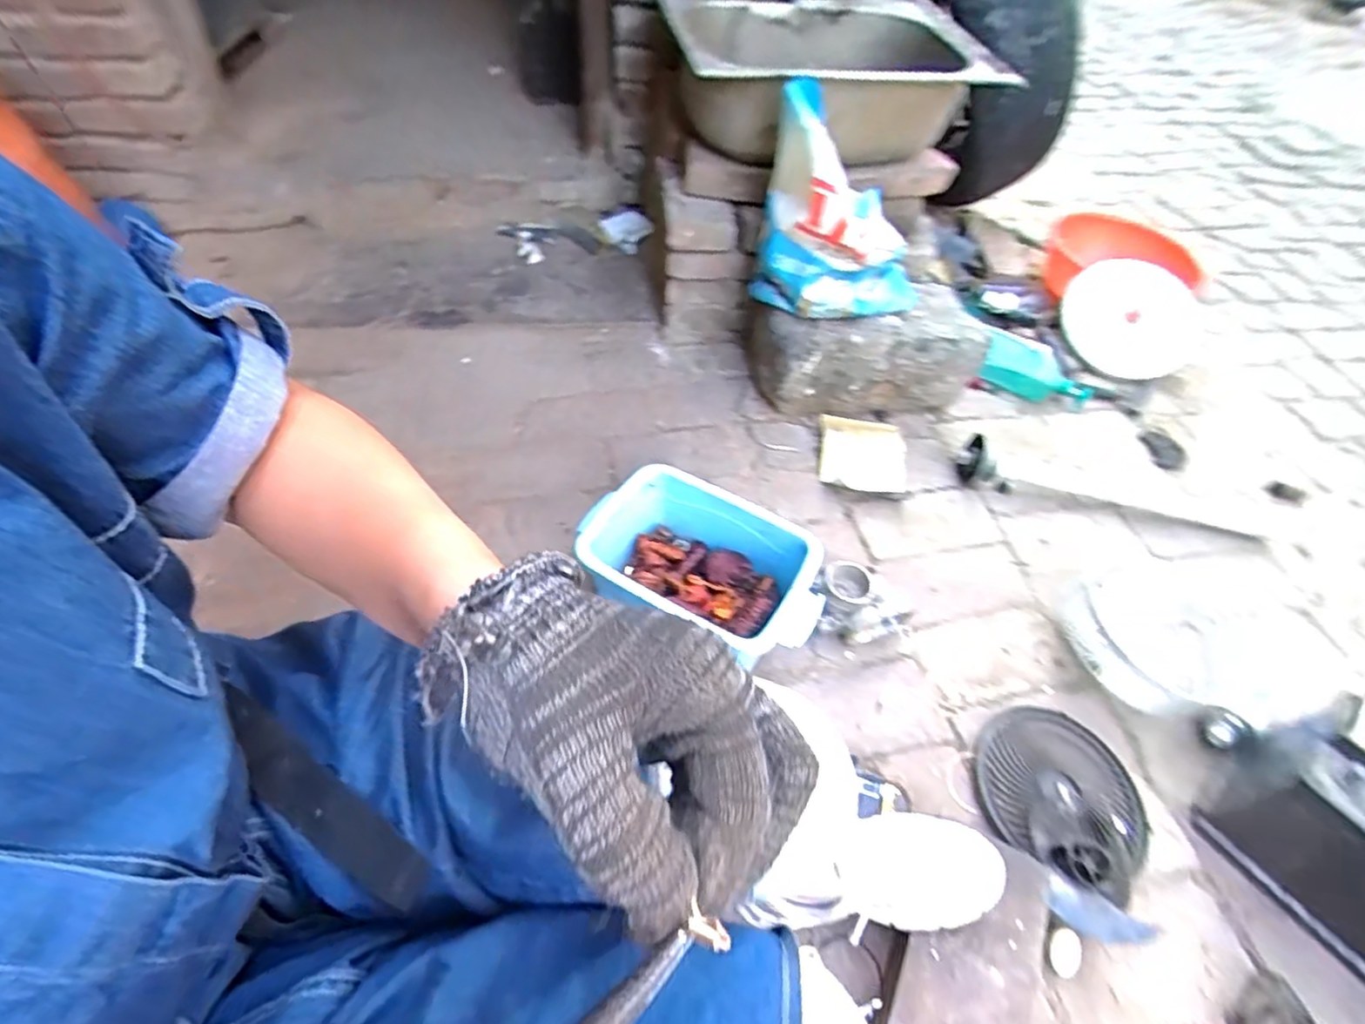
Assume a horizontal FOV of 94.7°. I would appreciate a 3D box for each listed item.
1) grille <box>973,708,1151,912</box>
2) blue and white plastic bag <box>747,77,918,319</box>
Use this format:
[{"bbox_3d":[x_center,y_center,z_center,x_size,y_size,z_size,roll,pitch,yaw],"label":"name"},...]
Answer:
[{"bbox_3d":[0.456,0.332,0.752,0.192,0.028,0.204,3,52,-4],"label":"grille"},{"bbox_3d":[0.256,-0.445,0.974,0.264,0.274,0.156,13,52,4],"label":"blue and white plastic bag"}]

